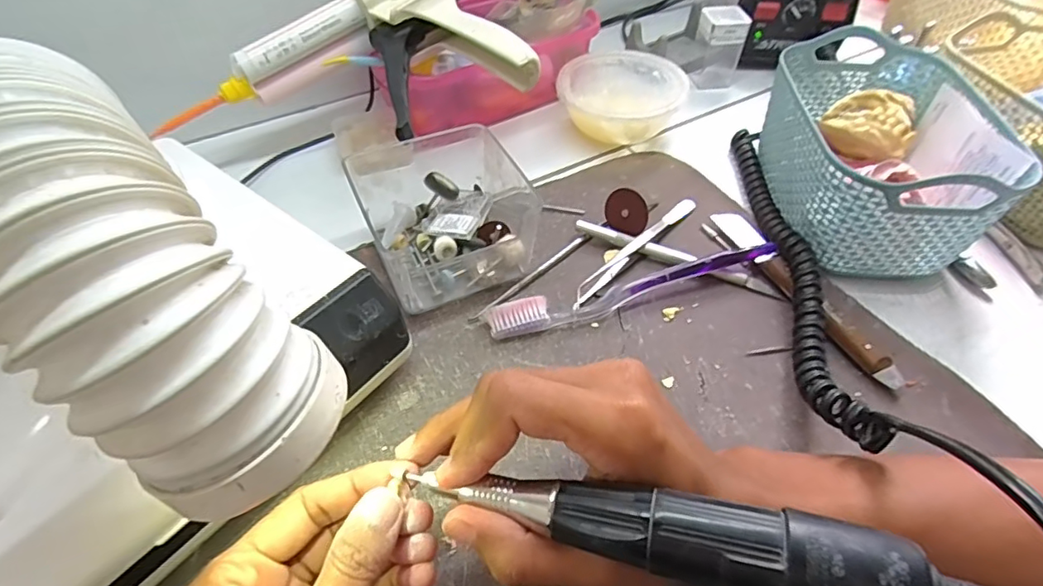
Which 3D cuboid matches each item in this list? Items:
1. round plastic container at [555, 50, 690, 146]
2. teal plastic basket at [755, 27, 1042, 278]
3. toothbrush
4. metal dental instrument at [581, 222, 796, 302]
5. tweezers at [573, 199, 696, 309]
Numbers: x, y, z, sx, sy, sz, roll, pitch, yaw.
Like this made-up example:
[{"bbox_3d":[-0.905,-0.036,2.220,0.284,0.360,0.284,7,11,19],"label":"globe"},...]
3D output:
[{"bbox_3d":[0.081,-0.160,0.465,0.098,0.040,0.095,0,50,0],"label":"round plastic container"},{"bbox_3d":[0.236,-0.094,0.384,0.117,0.081,0.172,3,50,2],"label":"teal plastic basket"},{"bbox_3d":[0.071,-0.003,0.345,0.186,0.017,0.018,-13,51,-12],"label":"toothbrush"},{"bbox_3d":[0.102,-0.022,0.365,0.137,0.013,0.008,18,52,14],"label":"metal dental instrument"},{"bbox_3d":[0.075,-0.030,0.369,0.012,0.014,0.133,36,58,26],"label":"tweezers"}]

